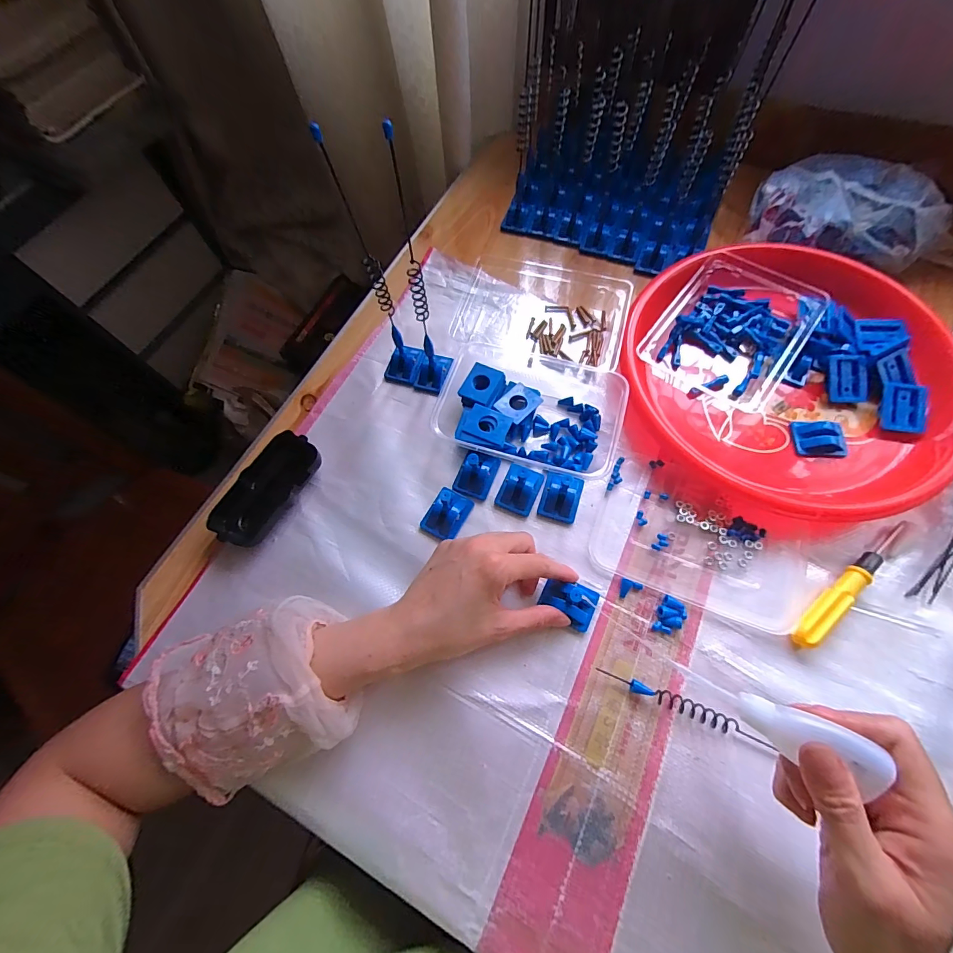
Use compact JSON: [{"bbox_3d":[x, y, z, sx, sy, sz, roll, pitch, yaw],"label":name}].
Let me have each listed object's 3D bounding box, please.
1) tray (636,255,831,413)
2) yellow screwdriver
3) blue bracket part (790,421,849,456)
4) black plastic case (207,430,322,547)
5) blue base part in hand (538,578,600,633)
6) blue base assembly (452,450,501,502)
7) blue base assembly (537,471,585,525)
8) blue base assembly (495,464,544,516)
[{"bbox_3d":[0.257,-0.146,0.416,0.128,0.033,0.151,31,72,15],"label":"tray"},{"bbox_3d":[0.300,0.083,0.329,0.141,0.016,0.020,-40,71,-13],"label":"yellow screwdriver"},{"bbox_3d":[0.314,-0.035,0.375,0.043,0.014,0.033,8,68,6],"label":"blue bracket part"},{"bbox_3d":[-0.191,0.012,0.379,0.054,0.029,0.108,28,71,13],"label":"black plastic case"},{"bbox_3d":[0.076,0.102,0.337,0.044,0.014,0.033,24,70,12],"label":"blue base part in hand"},{"bbox_3d":[-0.001,-0.008,0.375,0.033,0.039,0.044,20,70,11],"label":"blue base assembly"},{"bbox_3d":[0.077,0.017,0.371,0.034,0.018,0.041,16,69,9],"label":"blue base assembly"},{"bbox_3d":[0.040,0.009,0.377,0.034,0.015,0.045,21,70,11],"label":"blue base assembly"}]

